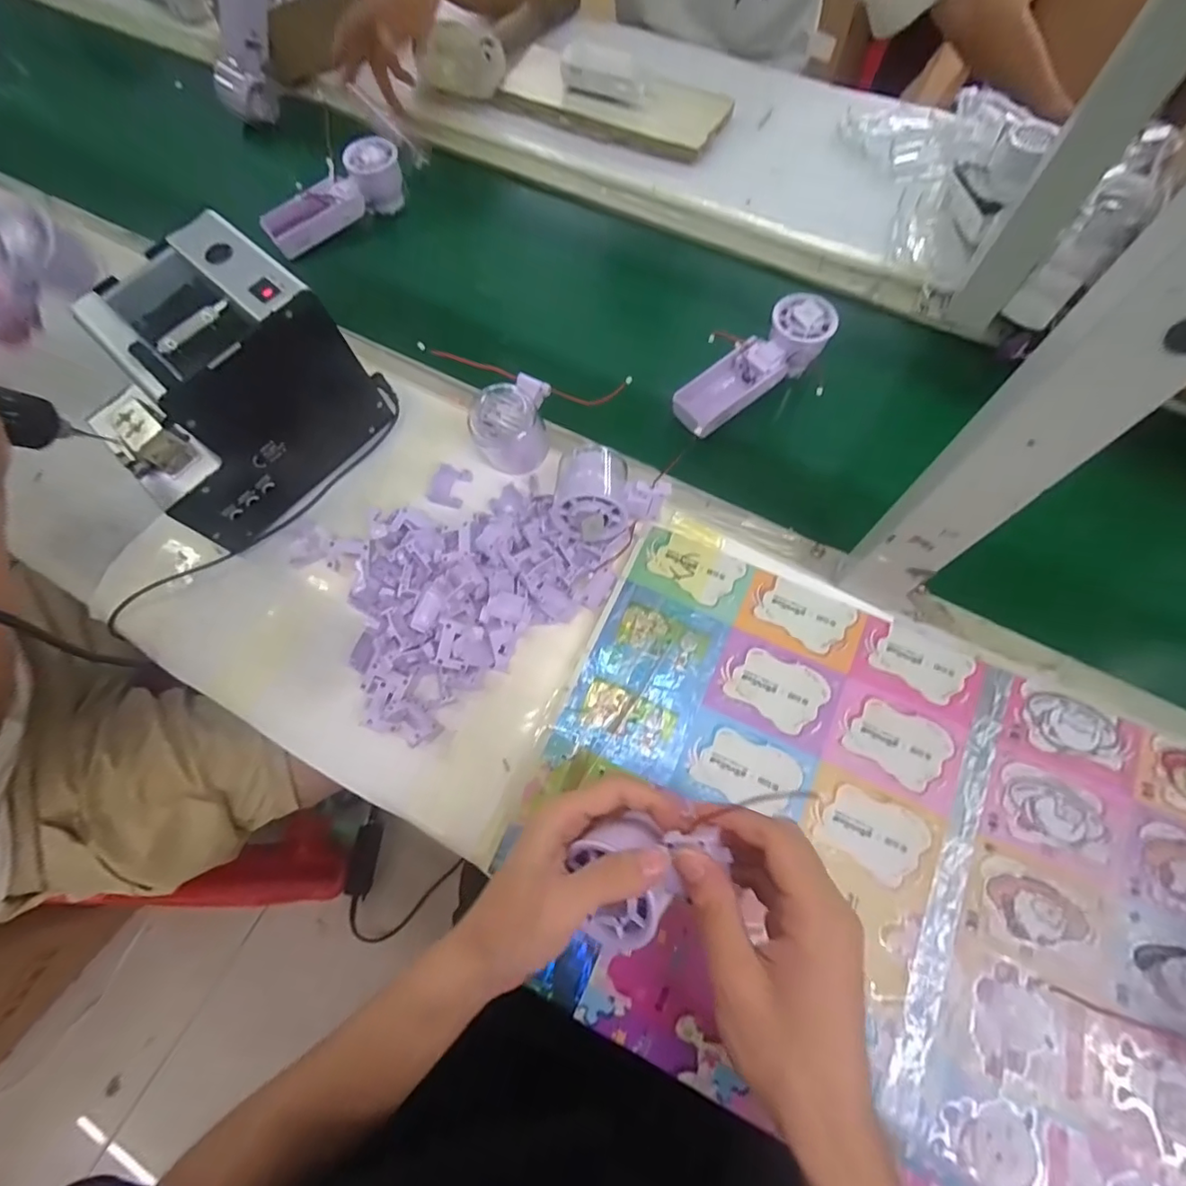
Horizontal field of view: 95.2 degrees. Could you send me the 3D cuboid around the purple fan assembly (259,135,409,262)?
[{"bbox_3d":[-0.285,-0.434,0.603,0.172,0.058,0.054,-42,74,-14],"label":"purple fan assembly"}]

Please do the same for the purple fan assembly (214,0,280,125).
[{"bbox_3d":[-0.412,-0.666,0.644,0.061,0.160,0.064,-20,66,-40],"label":"purple fan assembly"}]

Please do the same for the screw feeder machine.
[{"bbox_3d":[-0.288,-0.159,0.434,0.135,0.154,0.190,39,74,14],"label":"screw feeder machine"}]

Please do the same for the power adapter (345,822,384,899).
[{"bbox_3d":[-0.427,0.498,1.008,0.043,0.023,0.123,7,69,3],"label":"power adapter"}]

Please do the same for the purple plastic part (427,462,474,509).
[{"bbox_3d":[-0.124,-0.093,0.472,0.026,0.015,0.038,17,70,7],"label":"purple plastic part"}]

